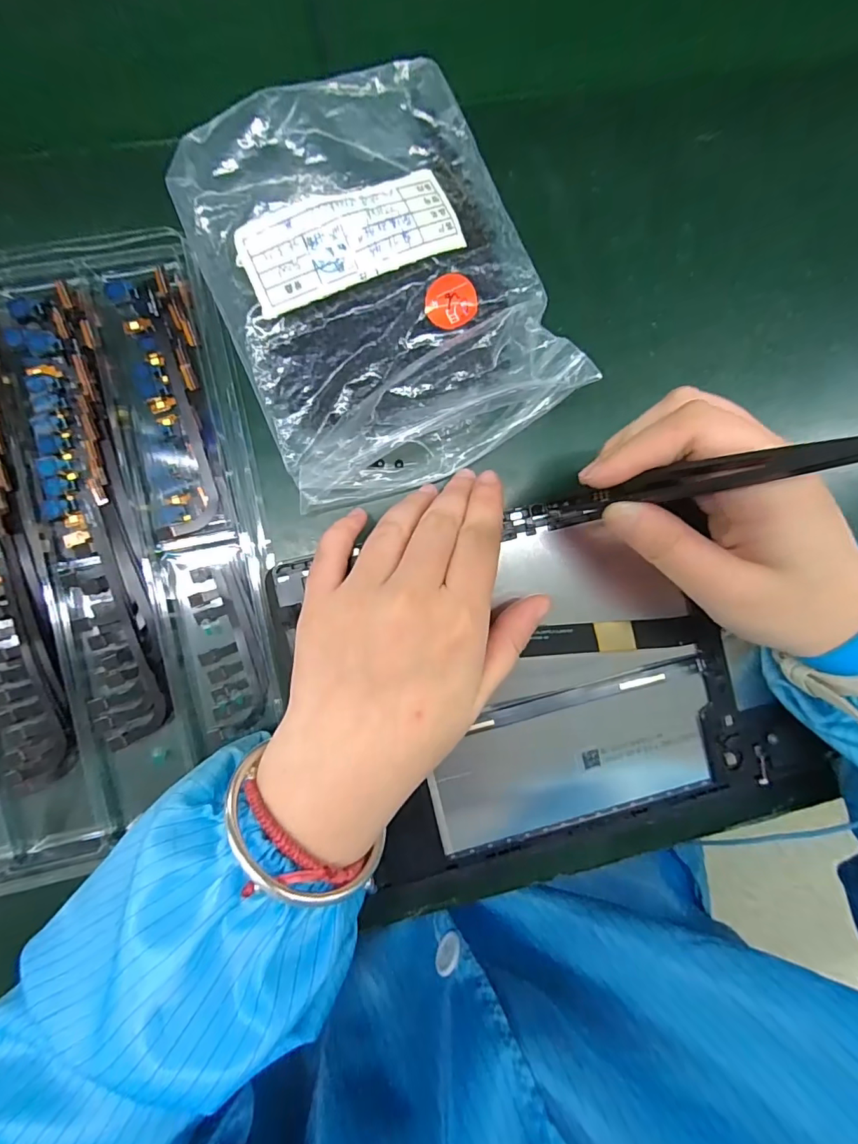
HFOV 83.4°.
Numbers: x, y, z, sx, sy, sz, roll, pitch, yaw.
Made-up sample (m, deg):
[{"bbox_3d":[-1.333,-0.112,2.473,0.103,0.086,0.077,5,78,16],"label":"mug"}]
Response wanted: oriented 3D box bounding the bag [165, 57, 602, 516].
[{"bbox_3d":[-0.021,-0.126,0.211,0.141,0.028,0.168,-23,95,-5],"label":"bag"}]

